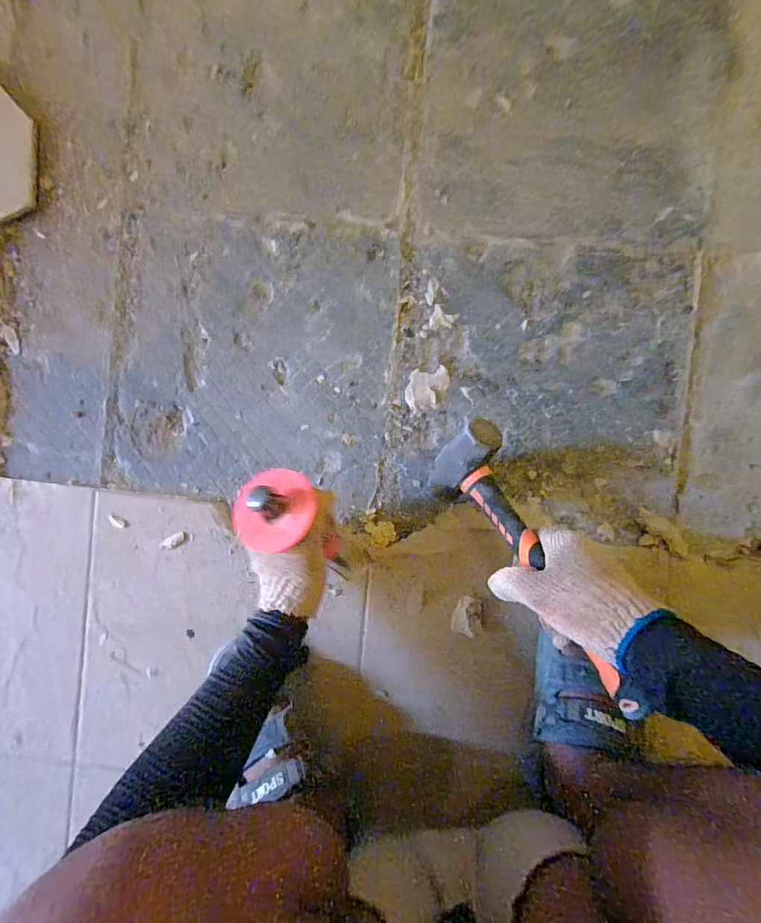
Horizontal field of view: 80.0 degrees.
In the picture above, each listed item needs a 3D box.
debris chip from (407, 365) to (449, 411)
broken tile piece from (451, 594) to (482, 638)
[{"bbox_3d":[0.054,-0.085,0.525,0.050,0.004,0.046,-4,91,3],"label":"debris chip"},{"bbox_3d":[0.101,0.177,0.517,0.033,0.005,0.042,18,92,2],"label":"broken tile piece"}]

